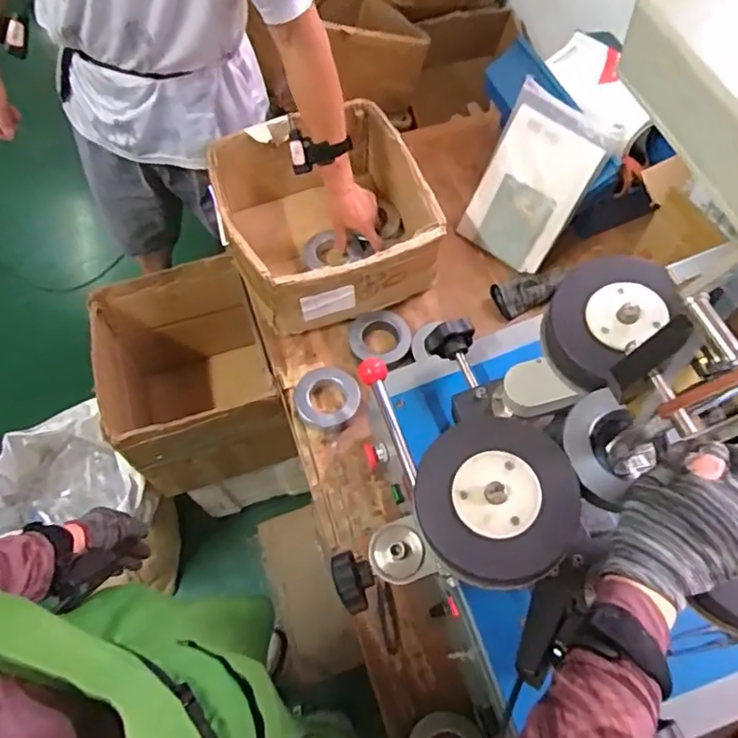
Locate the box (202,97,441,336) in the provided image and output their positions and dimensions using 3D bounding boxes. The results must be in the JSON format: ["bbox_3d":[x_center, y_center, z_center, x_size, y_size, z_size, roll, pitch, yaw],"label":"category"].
[{"bbox_3d":[-0.080,-0.260,1.029,0.335,0.188,0.337,-19,65,-10],"label":"box"}]

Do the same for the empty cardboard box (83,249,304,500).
[{"bbox_3d":[-0.353,0.046,1.185,0.305,0.375,0.348,-19,65,-10],"label":"empty cardboard box"}]

